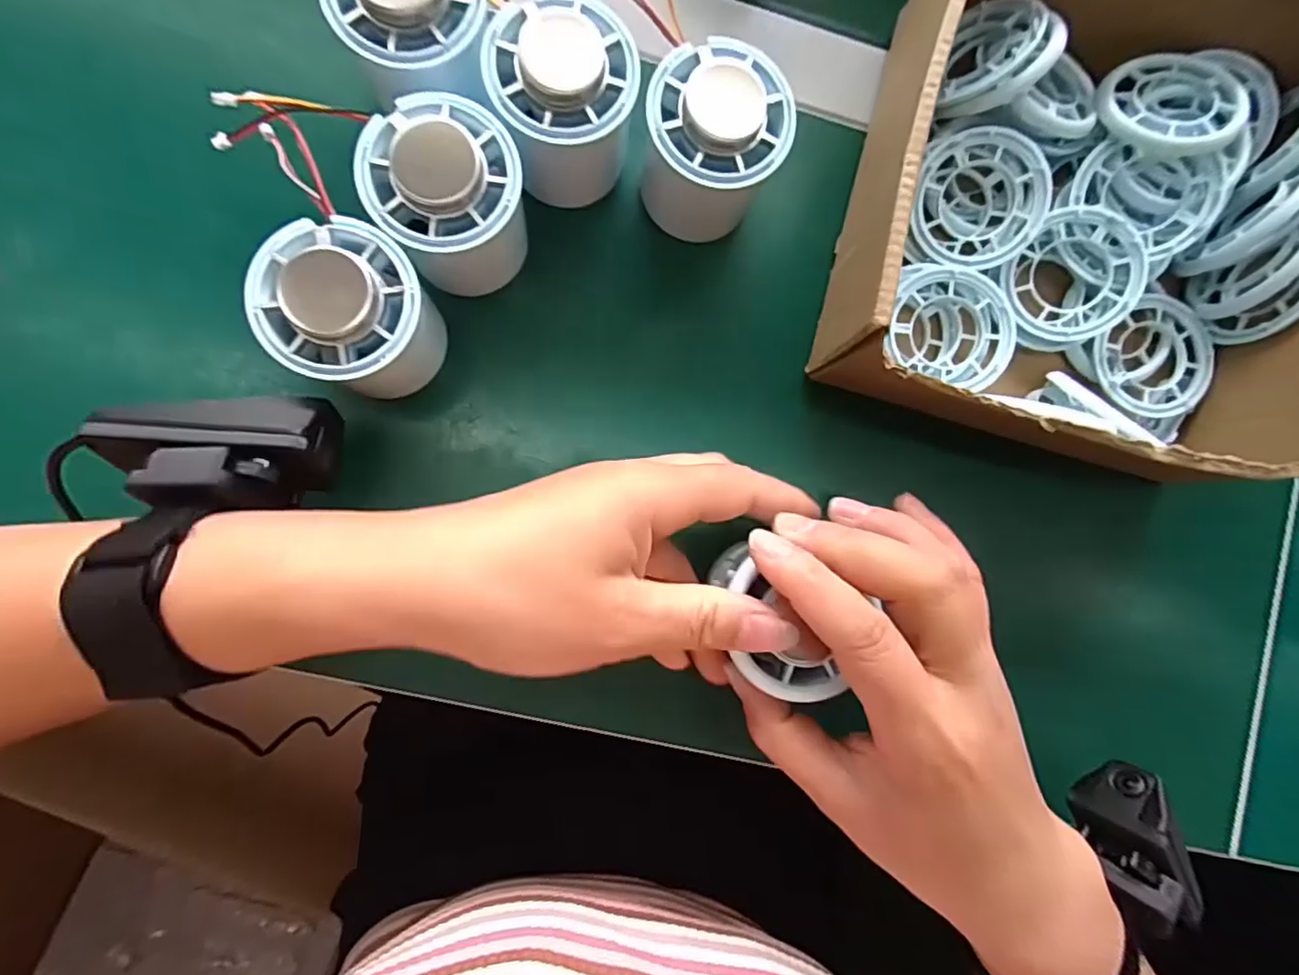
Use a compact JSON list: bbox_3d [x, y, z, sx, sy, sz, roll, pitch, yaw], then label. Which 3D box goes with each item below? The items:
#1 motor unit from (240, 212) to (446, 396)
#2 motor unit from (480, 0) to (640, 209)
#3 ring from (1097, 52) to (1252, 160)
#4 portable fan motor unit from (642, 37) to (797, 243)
[{"bbox_3d":[-0.110,-0.064,0.218,0.052,0.063,0.052,0,88,-6],"label":"motor unit"},{"bbox_3d":[-0.031,-0.148,0.228,0.057,0.052,0.063,-22,90,-6],"label":"motor unit"},{"bbox_3d":[0.227,-0.166,0.252,0.054,0.010,0.054,-2,75,7],"label":"ring"},{"bbox_3d":[0.024,-0.137,0.238,0.052,0.057,0.051,0,88,-6],"label":"portable fan motor unit"}]

